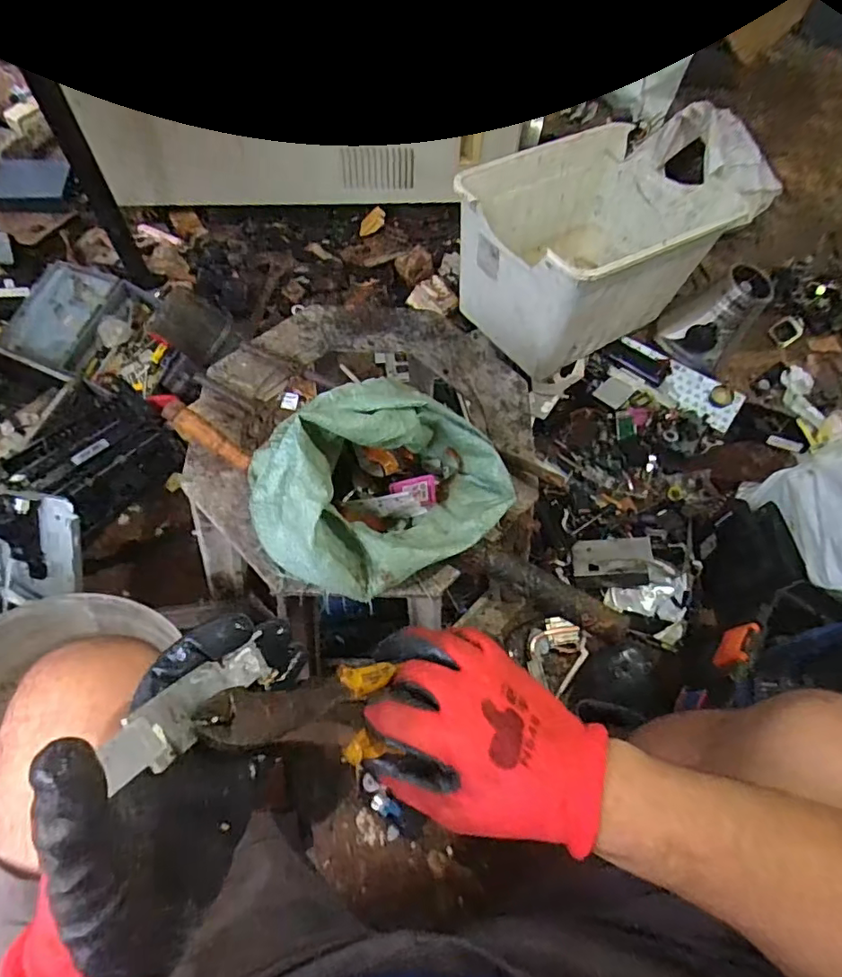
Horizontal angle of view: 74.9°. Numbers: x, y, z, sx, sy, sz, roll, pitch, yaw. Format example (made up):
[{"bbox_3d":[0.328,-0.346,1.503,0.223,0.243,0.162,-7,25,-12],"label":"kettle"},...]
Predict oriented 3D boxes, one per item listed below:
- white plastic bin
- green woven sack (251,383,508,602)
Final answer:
[{"bbox_3d":[0.317,-0.460,1.053,0.444,0.248,0.319,-32,69,-18],"label":"white plastic bin"},{"bbox_3d":[-0.028,0.002,0.509,0.230,0.131,0.157,-34,69,-18],"label":"green woven sack"}]

